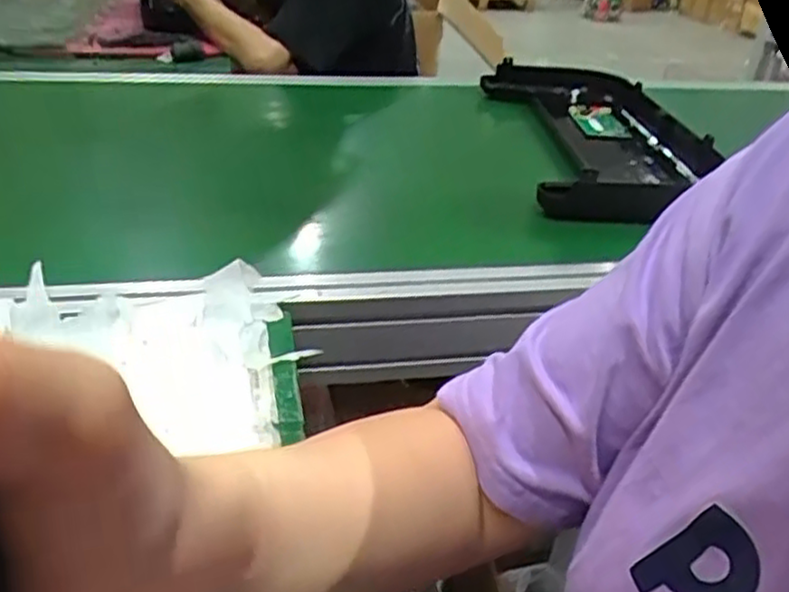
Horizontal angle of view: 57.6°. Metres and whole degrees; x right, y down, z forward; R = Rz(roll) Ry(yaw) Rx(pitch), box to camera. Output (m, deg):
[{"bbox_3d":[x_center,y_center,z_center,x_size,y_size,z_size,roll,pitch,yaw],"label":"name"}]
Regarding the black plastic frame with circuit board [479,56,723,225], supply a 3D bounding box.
[{"bbox_3d":[0.236,-0.189,0.865,0.205,0.080,0.451,2,30,-4],"label":"black plastic frame with circuit board"}]

